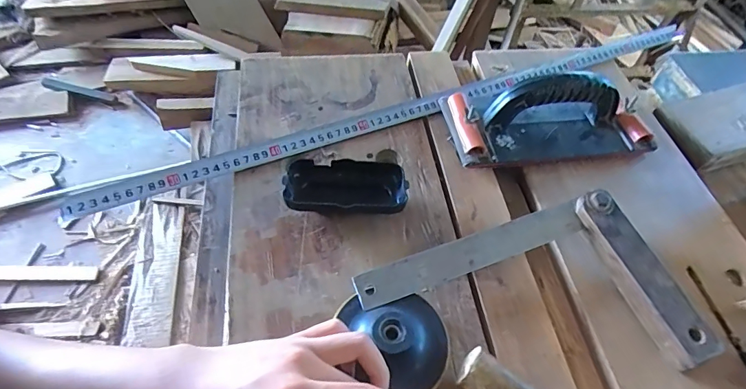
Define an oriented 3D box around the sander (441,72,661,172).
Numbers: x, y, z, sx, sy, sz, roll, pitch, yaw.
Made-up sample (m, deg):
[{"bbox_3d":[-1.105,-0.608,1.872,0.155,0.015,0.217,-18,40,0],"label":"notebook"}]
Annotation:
[{"bbox_3d":[0.190,-0.088,0.464,0.216,0.071,0.099,-5,53,-8],"label":"sander"}]

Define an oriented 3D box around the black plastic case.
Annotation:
[{"bbox_3d":[-0.025,-0.005,0.409,0.107,0.027,0.054,1,53,-3],"label":"black plastic case"}]

